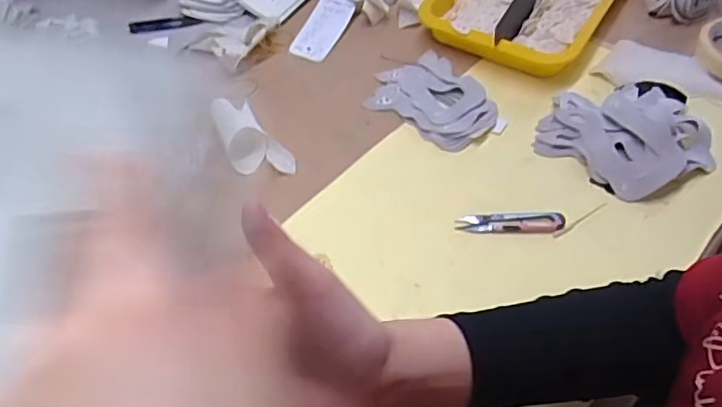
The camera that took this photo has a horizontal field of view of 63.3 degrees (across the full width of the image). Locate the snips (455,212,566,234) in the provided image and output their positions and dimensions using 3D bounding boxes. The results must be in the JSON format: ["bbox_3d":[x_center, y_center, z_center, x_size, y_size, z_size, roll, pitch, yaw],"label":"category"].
[{"bbox_3d":[0.144,0.018,0.569,0.100,0.007,0.024,0,53,4],"label":"snips"}]

